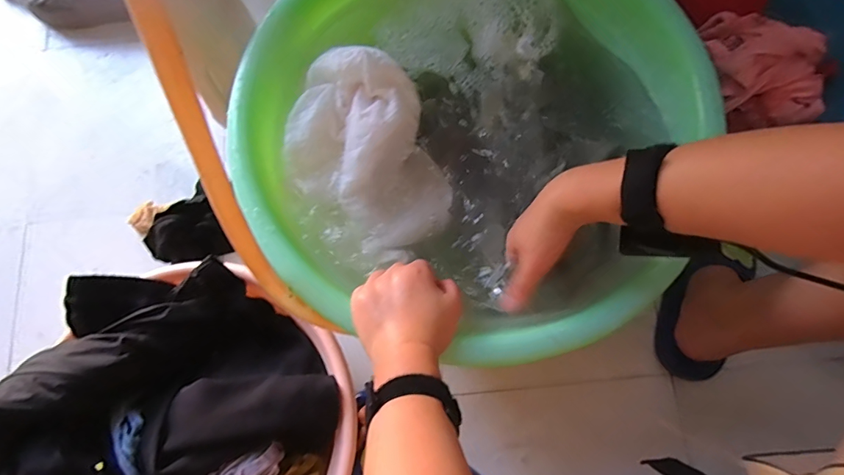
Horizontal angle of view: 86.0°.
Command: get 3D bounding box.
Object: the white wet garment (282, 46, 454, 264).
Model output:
[{"bbox_3d":[-0.061,-0.087,0.470,0.148,0.048,0.216,-19,76,-3],"label":"white wet garment"}]

